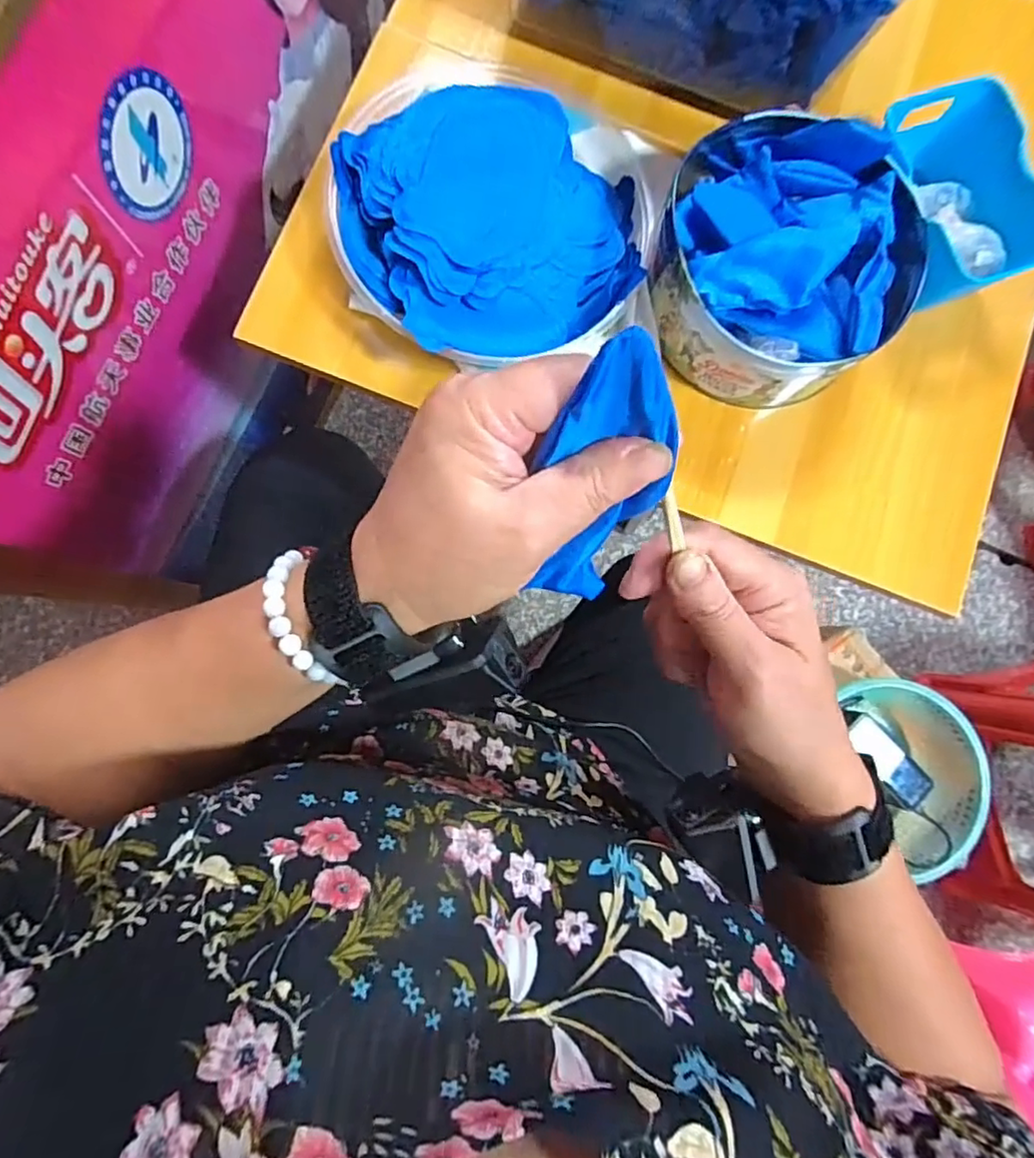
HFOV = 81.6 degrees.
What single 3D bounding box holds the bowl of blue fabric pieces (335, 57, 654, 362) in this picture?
[{"bbox_3d":[-0.006,-0.273,0.446,0.246,0.057,0.214,-27,87,-7],"label":"bowl of blue fabric pieces"}]

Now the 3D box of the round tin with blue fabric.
[{"bbox_3d":[0.198,-0.232,0.447,0.189,0.085,0.183,1,84,-5],"label":"round tin with blue fabric"}]

